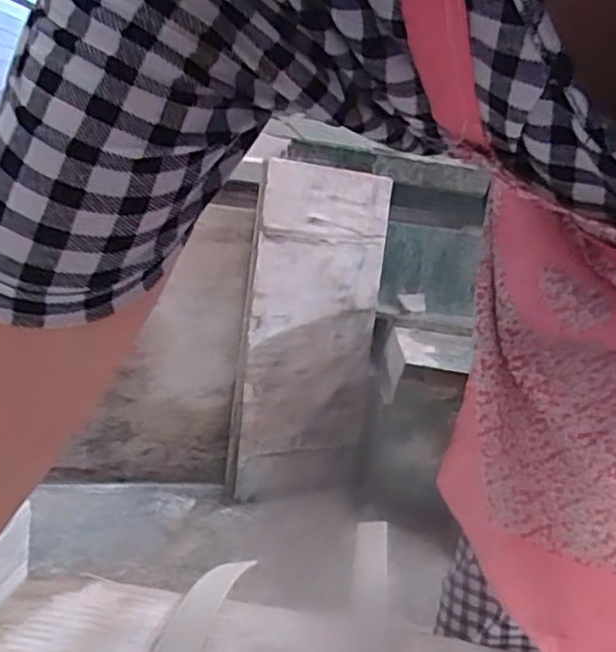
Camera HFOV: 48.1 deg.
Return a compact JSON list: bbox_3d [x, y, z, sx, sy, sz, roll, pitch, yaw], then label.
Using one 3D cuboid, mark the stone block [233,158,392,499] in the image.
[{"bbox_3d":[0.009,0.008,1.457,0.297,0.670,0.039,6,1,-27],"label":"stone block"}]

